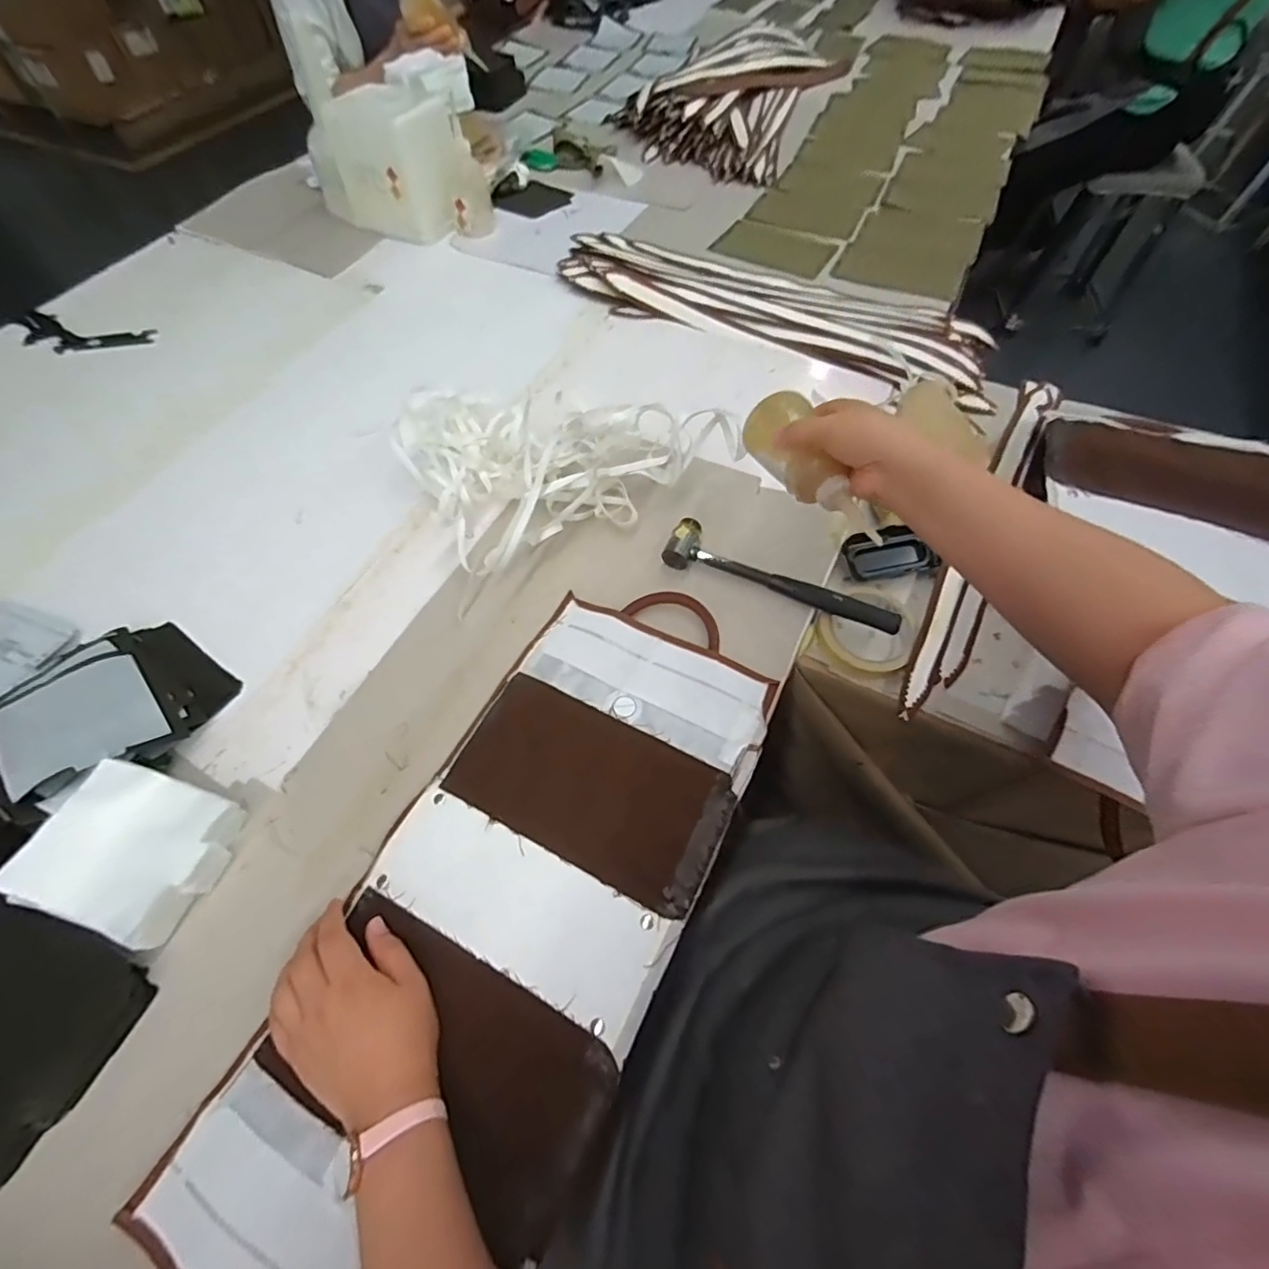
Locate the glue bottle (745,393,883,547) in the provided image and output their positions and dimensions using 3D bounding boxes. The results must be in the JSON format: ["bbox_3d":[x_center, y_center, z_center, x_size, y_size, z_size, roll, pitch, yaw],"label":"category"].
[{"bbox_3d":[0.161,-0.141,0.479,0.053,0.045,0.164,-24,66,-13],"label":"glue bottle"}]

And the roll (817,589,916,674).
[{"bbox_3d":[0.237,-0.003,0.555,0.099,0.032,0.085,-32,65,-16],"label":"roll"}]

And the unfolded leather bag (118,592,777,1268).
[{"bbox_3d":[-0.090,0.208,0.427,0.235,0.044,0.579,28,65,10],"label":"unfolded leather bag"}]

